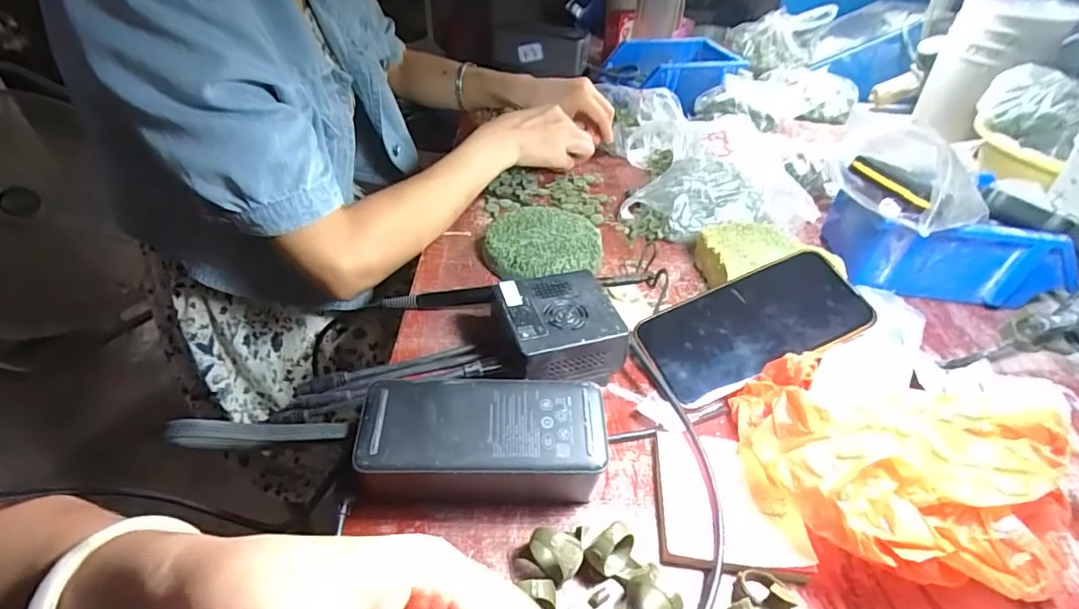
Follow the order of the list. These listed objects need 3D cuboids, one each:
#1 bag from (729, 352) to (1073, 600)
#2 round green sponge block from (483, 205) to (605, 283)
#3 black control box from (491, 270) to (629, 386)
[{"bbox_3d":[0.202,0.087,0.291,0.160,0.072,0.138,11,41,9],"label":"bag"},{"bbox_3d":[0.003,-0.052,0.463,0.103,0.024,0.093,-8,42,-13],"label":"round green sponge block"},{"bbox_3d":[0.012,0.023,0.365,0.078,0.050,0.084,-11,43,-17],"label":"black control box"}]

